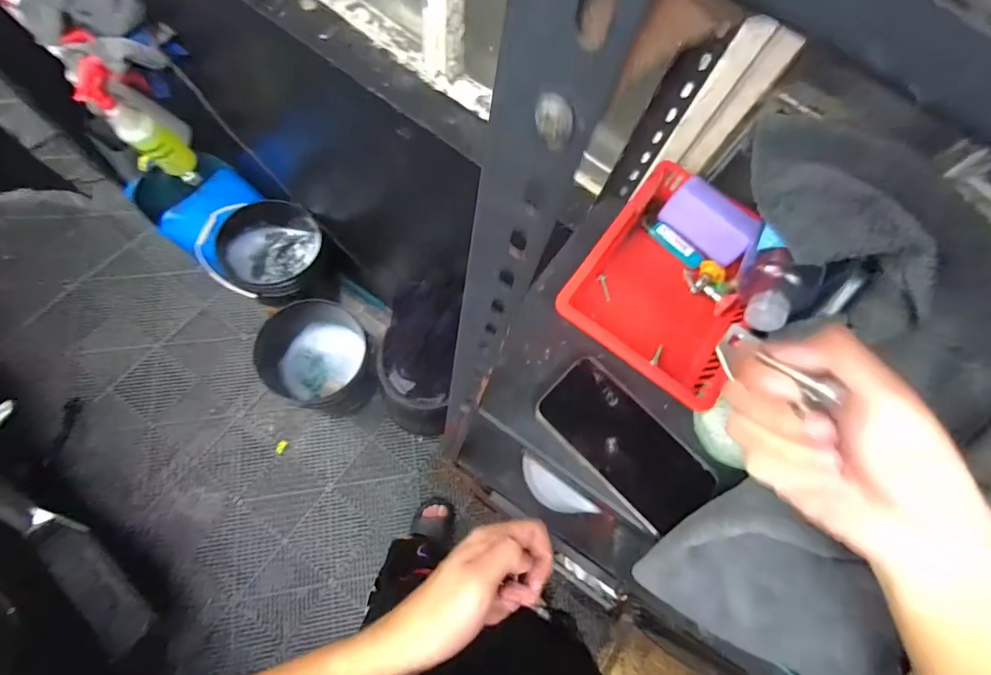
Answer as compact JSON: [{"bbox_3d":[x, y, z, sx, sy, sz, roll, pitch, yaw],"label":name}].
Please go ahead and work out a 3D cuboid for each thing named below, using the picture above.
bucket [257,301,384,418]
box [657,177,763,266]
[{"bbox_3d":[-0.593,0.068,1.442,0.320,0.300,0.355,-28,76,-15],"label":"bucket"},{"bbox_3d":[0.225,-0.122,0.446,0.090,0.055,0.021,40,33,12],"label":"box"}]

